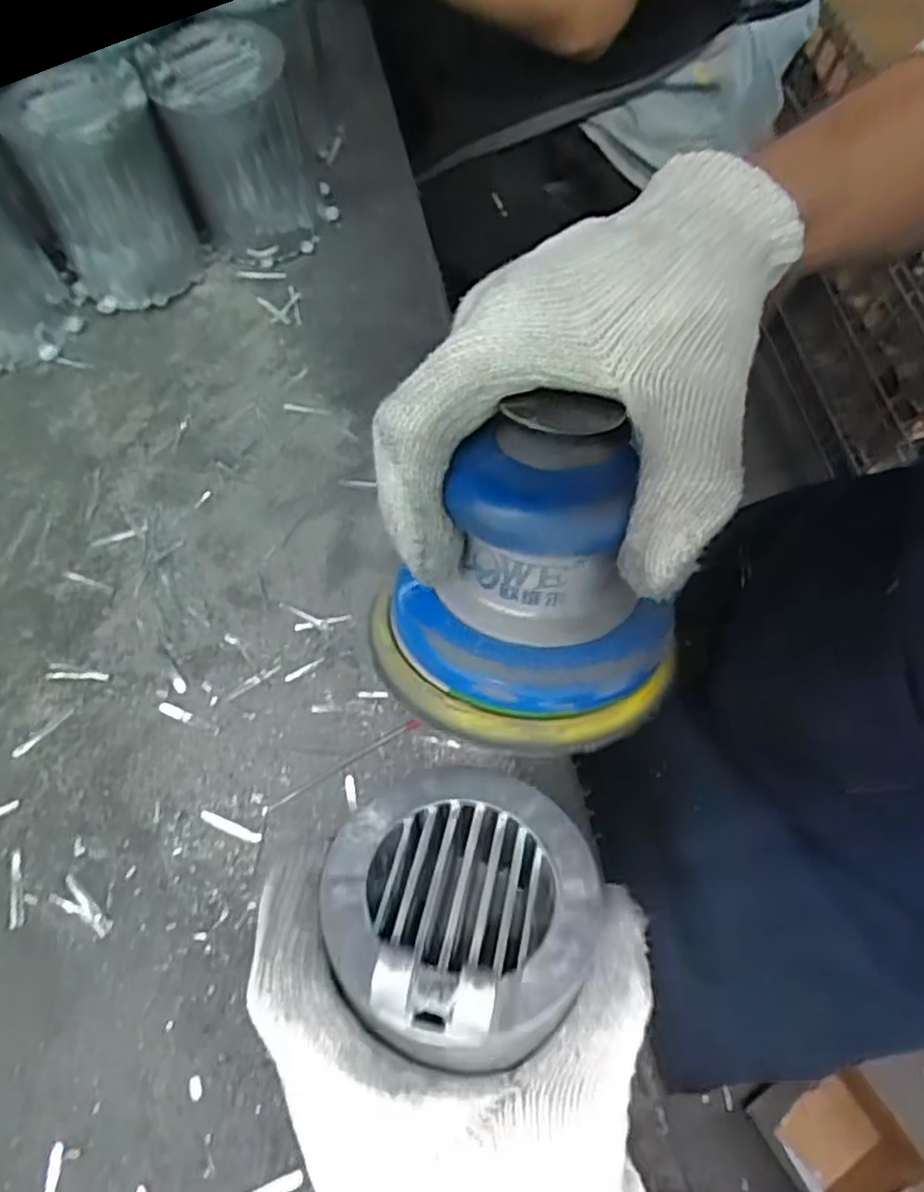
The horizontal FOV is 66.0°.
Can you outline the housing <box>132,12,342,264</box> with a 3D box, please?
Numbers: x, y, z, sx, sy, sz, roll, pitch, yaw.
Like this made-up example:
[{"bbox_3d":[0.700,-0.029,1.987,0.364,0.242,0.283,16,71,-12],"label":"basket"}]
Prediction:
[{"bbox_3d":[-0.143,-0.298,0.474,0.091,0.120,0.087,0,68,1],"label":"housing"}]

